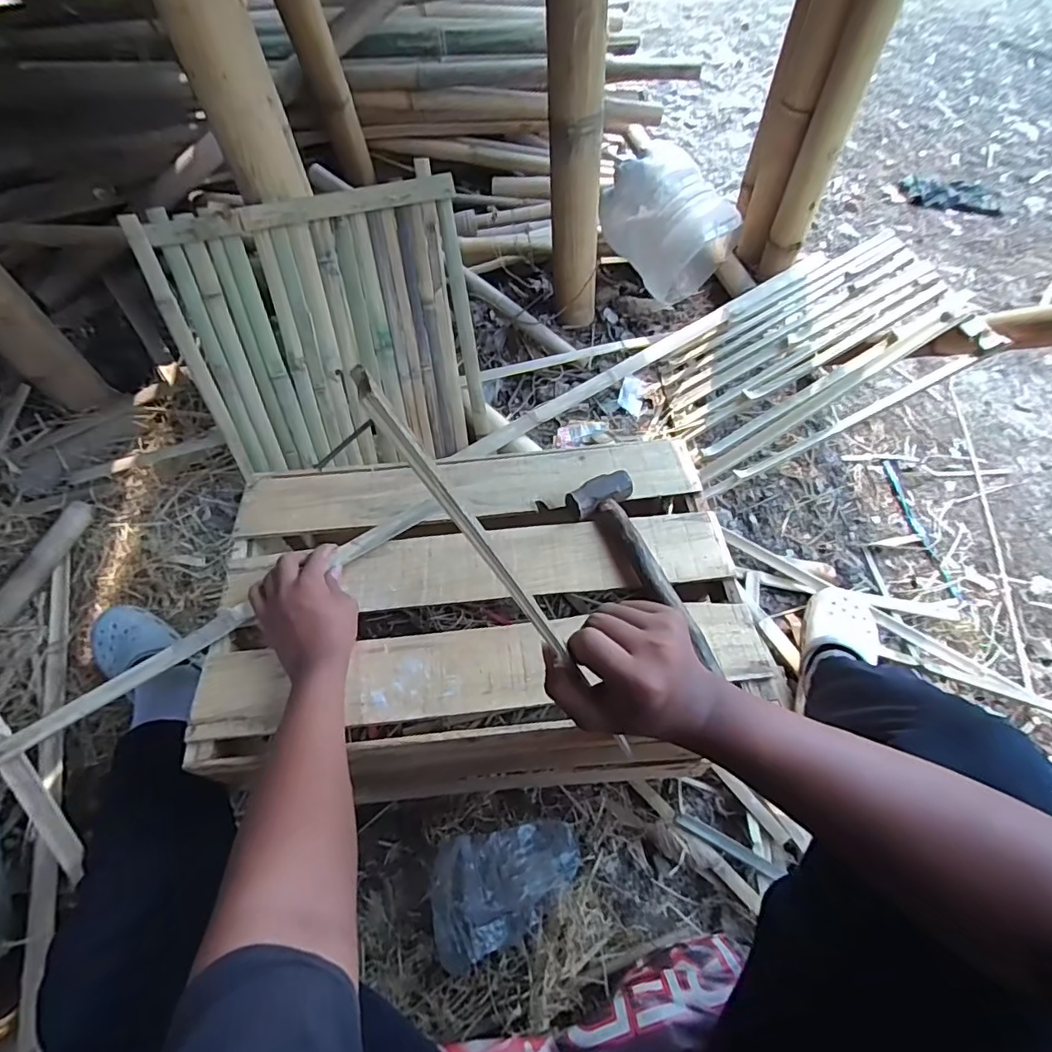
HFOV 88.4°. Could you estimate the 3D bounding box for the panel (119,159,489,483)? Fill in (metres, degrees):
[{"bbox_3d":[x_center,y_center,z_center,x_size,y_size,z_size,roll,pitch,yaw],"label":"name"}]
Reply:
[{"bbox_3d":[-0.328,-0.310,0.938,0.474,0.441,0.029,-13,30,-5],"label":"panel"}]

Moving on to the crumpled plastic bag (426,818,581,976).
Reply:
[{"bbox_3d":[-0.024,0.467,0.714,0.204,0.084,0.137,-17,58,-9],"label":"crumpled plastic bag"}]

